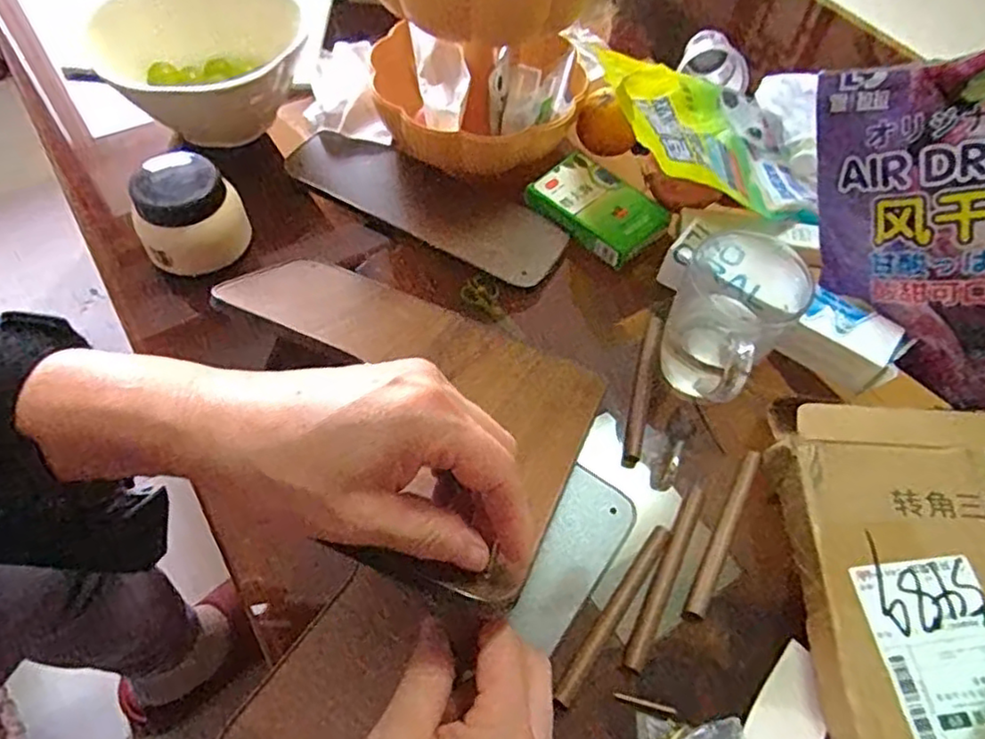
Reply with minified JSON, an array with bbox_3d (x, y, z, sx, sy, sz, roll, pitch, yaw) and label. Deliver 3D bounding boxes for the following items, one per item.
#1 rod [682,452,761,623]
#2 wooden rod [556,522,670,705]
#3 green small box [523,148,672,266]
[{"bbox_3d":[0.156,0.109,0.436,0.012,0.013,0.127,27,60,12],"label":"rod"},{"bbox_3d":[0.077,0.149,0.403,0.012,0.009,0.128,34,61,16],"label":"wooden rod"},{"bbox_3d":[0.094,-0.144,0.580,0.113,0.019,0.075,40,63,20],"label":"green small box"}]

